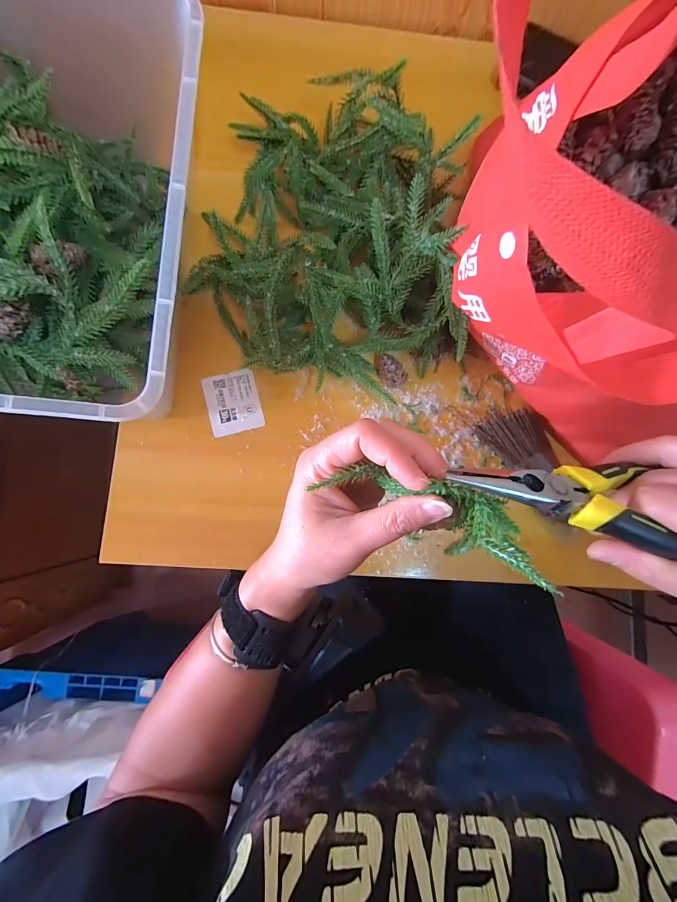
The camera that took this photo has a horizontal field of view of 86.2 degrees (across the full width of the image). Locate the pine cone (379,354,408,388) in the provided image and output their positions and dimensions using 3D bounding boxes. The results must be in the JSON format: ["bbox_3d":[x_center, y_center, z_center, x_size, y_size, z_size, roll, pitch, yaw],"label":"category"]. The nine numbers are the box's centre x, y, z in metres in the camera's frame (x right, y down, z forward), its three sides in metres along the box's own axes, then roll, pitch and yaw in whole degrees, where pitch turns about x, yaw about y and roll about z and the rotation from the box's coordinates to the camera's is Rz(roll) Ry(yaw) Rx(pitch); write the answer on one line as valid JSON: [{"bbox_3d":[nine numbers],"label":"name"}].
[{"bbox_3d":[0.050,-0.075,0.346,0.021,0.021,0.032,-35,86,-6],"label":"pine cone"}]

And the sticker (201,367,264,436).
[{"bbox_3d":[-0.100,-0.046,0.343,0.048,0.004,0.058,-15,84,-4],"label":"sticker"}]

